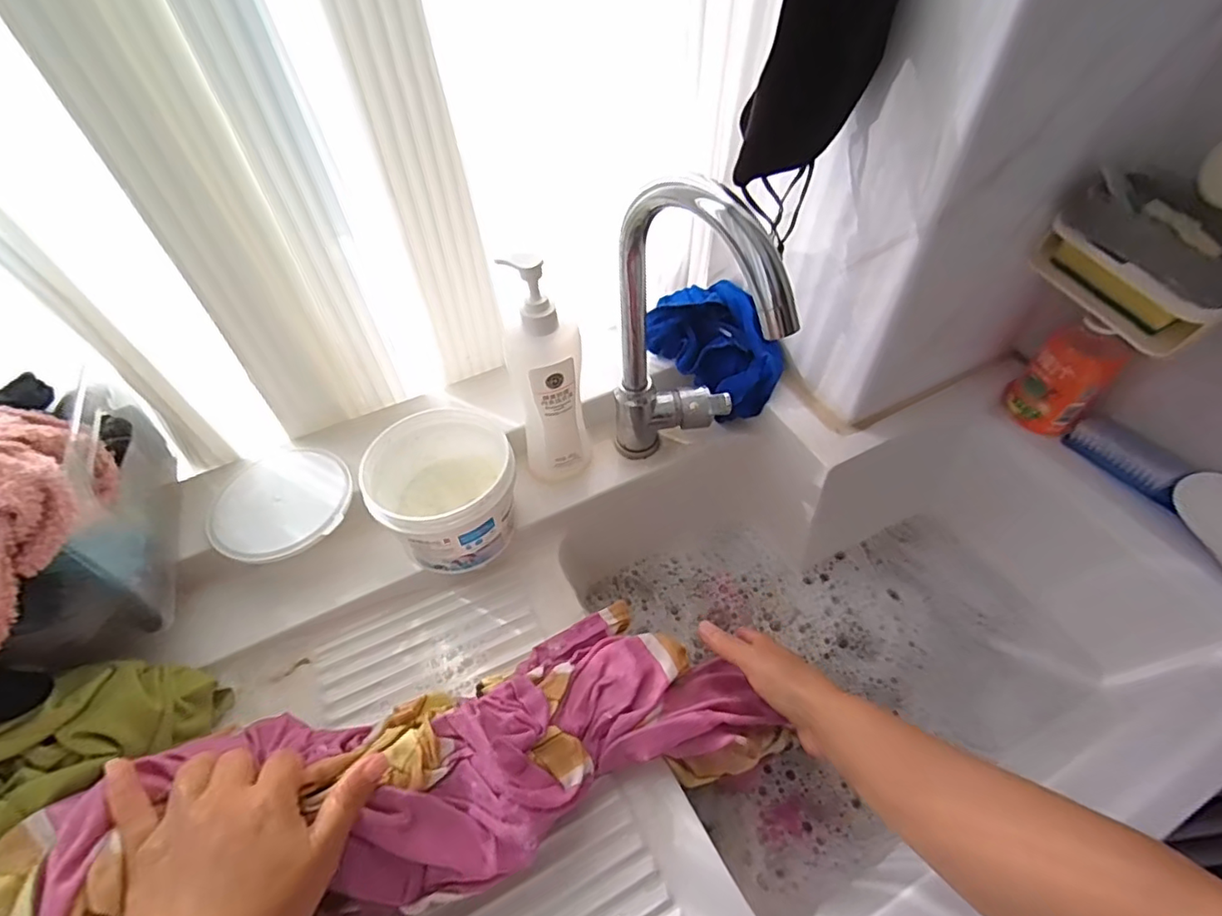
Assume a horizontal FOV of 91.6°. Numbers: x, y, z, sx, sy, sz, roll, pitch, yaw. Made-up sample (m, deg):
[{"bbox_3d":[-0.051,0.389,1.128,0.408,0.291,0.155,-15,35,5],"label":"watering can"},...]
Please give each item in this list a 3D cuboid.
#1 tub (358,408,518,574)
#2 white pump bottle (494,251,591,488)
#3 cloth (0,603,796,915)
[{"bbox_3d":[-0.149,0.030,0.547,0.125,0.092,0.133,-1,51,1],"label":"tub"},{"bbox_3d":[-0.055,-0.068,0.531,0.061,0.221,0.045,-6,51,-3],"label":"white pump bottle"},{"bbox_3d":[-0.206,0.288,0.344,0.736,0.160,0.242,-24,54,-24],"label":"cloth"}]

